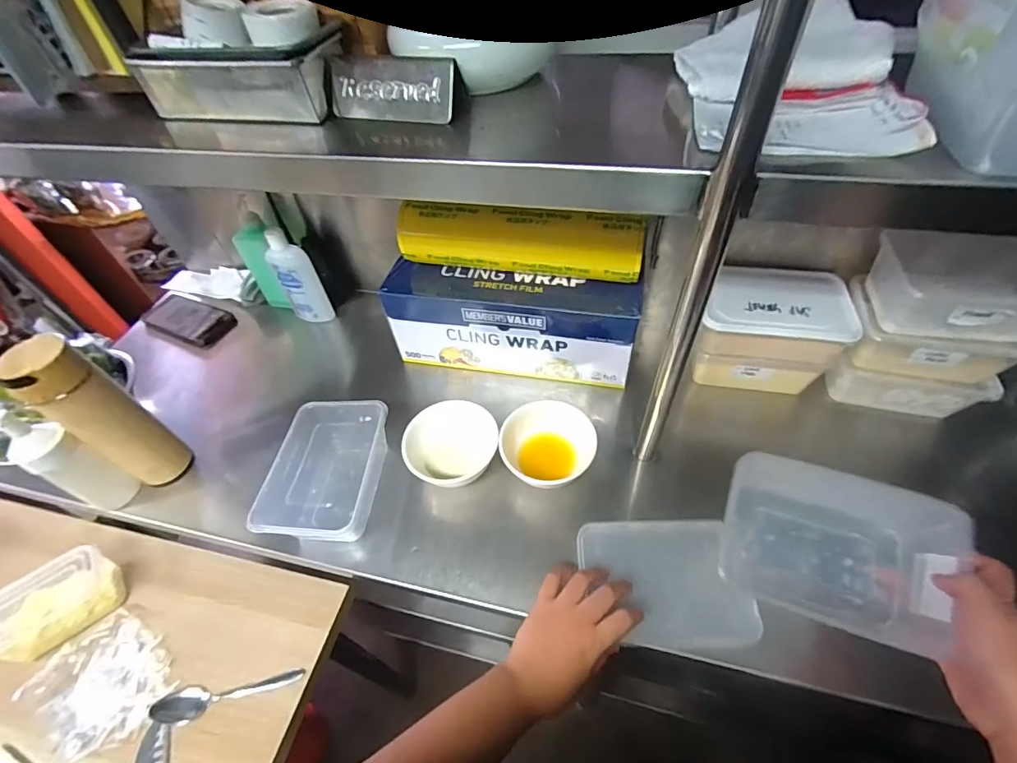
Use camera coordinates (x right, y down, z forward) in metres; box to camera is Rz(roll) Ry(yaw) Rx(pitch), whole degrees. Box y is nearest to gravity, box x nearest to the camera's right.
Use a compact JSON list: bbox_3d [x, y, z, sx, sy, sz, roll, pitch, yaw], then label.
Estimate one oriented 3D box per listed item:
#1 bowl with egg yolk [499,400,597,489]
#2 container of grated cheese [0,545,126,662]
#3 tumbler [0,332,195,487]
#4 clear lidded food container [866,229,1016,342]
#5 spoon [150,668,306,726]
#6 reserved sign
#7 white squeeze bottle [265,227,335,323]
[{"bbox_3d":[0.047,0.082,0.576,0.111,0.051,0.105,-2,50,3],"label":"bowl with egg yolk"},{"bbox_3d":[-0.644,0.314,0.648,0.148,0.074,0.094,-32,55,-20],"label":"container of grated cheese"},{"bbox_3d":[-0.478,0.044,0.545,0.055,0.223,0.065,24,56,23],"label":"tumbler"},{"bbox_3d":[0.517,-0.105,0.517,0.173,0.068,0.117,5,51,9],"label":"clear lidded food container"},{"bbox_3d":[-0.362,0.400,0.581,0.182,0.023,0.044,-8,50,-2],"label":"spoon"},{"bbox_3d":[-0.101,-0.264,0.414,0.122,0.045,0.041,18,54,19],"label":"reserved sign"},{"bbox_3d":[-0.339,-0.163,0.744,0.048,0.176,0.041,18,54,19],"label":"white squeeze bottle"}]

